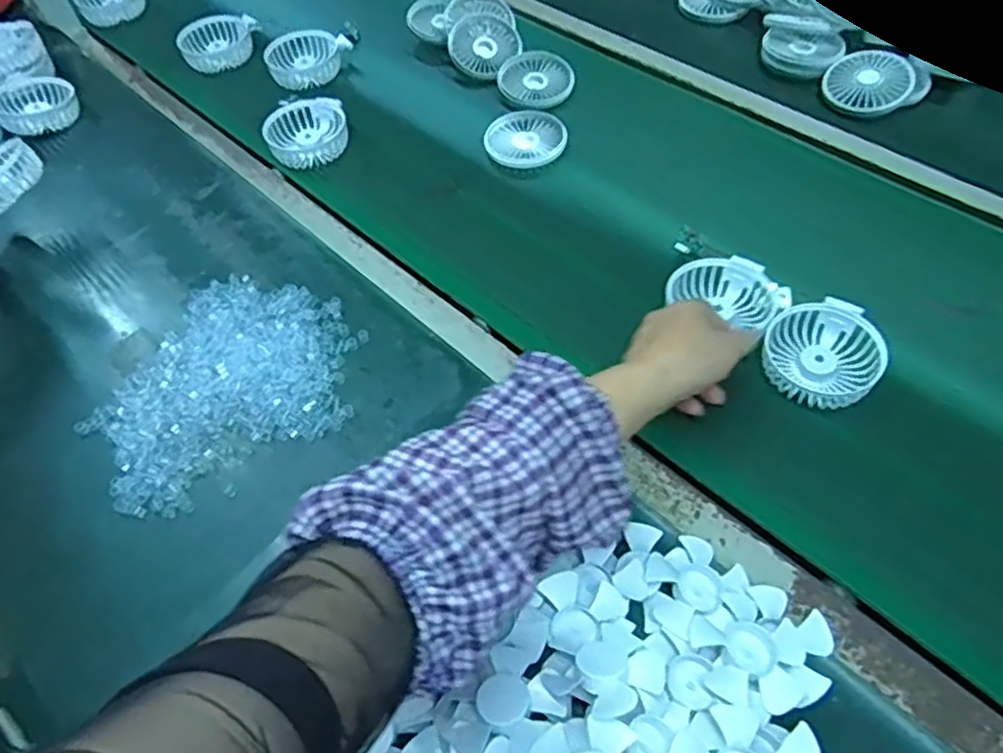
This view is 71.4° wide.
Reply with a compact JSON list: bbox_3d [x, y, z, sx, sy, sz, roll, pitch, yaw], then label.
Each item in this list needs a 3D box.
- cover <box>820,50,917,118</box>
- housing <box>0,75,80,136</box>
[{"bbox_3d":[0.396,-0.318,0.753,0.086,0.010,0.083,21,77,29],"label":"cover"},{"bbox_3d":[-0.559,-0.320,0.831,0.100,0.034,0.091,-2,55,3],"label":"housing"}]

